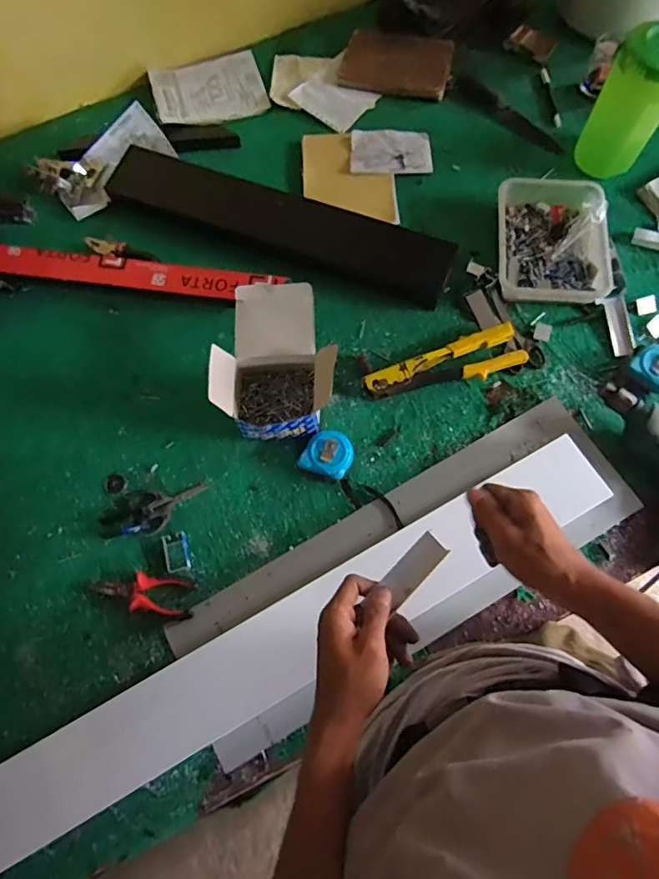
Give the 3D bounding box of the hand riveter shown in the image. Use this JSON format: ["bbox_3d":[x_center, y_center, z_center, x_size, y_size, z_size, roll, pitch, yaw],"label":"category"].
[{"bbox_3d":[0.178,-0.108,0.762,0.243,0.033,0.072,-21,73,-5],"label":"hand riveter"}]

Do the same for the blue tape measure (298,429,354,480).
[{"bbox_3d":[-0.002,0.021,0.724,0.070,0.030,0.064,17,74,7],"label":"blue tape measure"}]

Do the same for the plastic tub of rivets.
[{"bbox_3d":[0.360,-0.321,0.809,0.173,0.056,0.225,3,72,3],"label":"plastic tub of rivets"}]

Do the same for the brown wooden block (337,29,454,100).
[{"bbox_3d":[0.131,-0.738,0.967,0.210,0.022,0.126,9,73,5],"label":"brown wooden block"}]

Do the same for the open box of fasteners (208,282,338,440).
[{"bbox_3d":[-0.072,-0.107,0.726,0.157,0.121,0.204,5,73,4],"label":"open box of fasteners"}]

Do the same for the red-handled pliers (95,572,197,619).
[{"bbox_3d":[-0.255,0.213,0.685,0.134,0.016,0.050,8,73,5],"label":"red-handled pliers"}]

